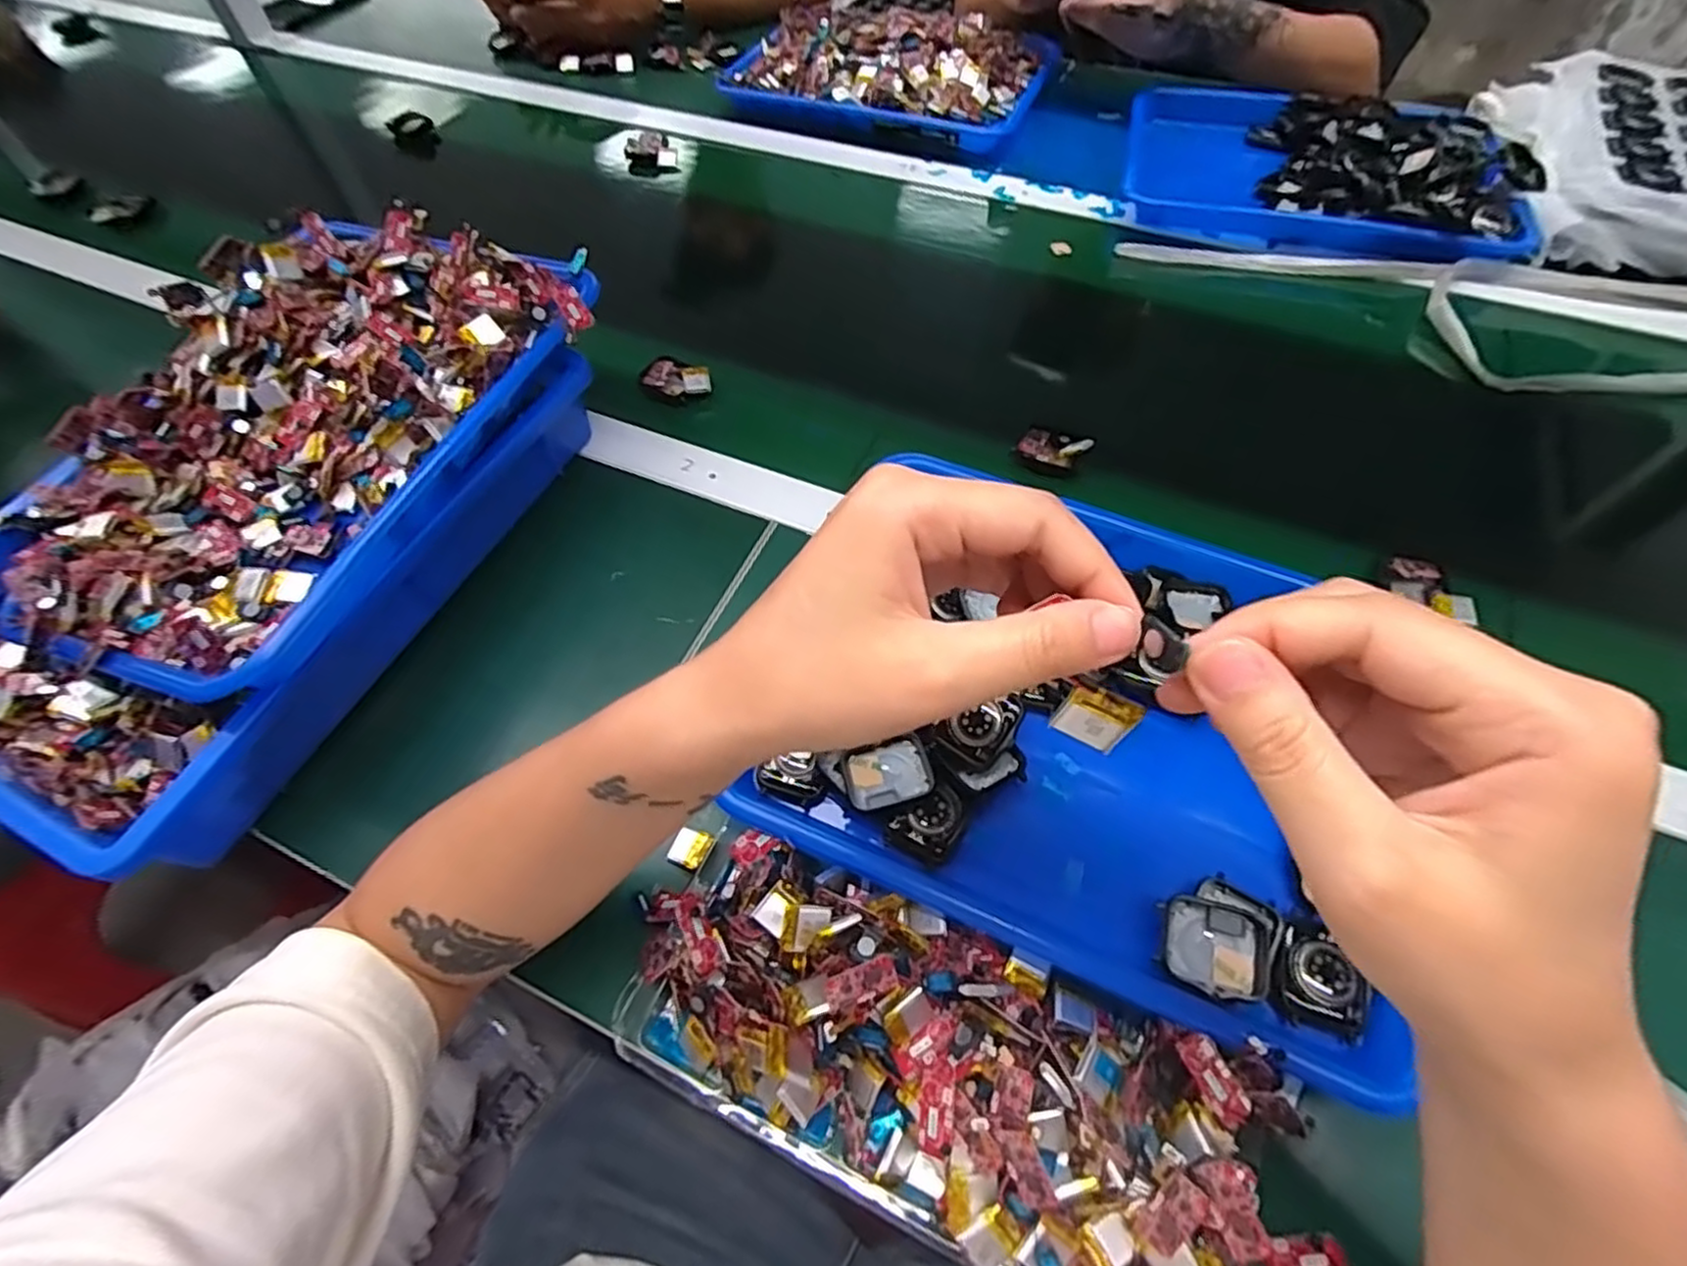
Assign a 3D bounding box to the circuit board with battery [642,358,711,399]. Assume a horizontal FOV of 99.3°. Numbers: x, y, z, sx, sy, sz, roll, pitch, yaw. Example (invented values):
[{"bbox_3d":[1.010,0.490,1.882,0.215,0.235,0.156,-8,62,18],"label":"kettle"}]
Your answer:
[{"bbox_3d":[-0.125,-0.195,0.545,0.053,0.012,0.031,11,59,8],"label":"circuit board with battery"}]

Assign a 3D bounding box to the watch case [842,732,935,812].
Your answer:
[{"bbox_3d":[0.022,0.069,0.351,0.041,0.007,0.032,-13,59,-6],"label":"watch case"}]

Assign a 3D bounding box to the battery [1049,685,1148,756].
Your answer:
[{"bbox_3d":[0.071,0.024,0.201,0.019,0.020,0.004,25,41,4],"label":"battery"}]

